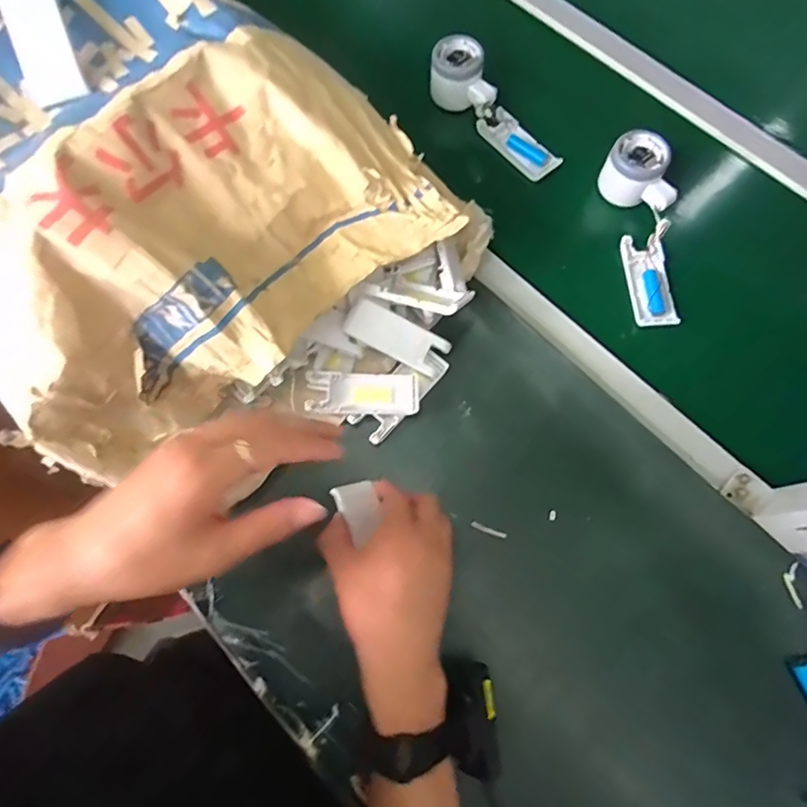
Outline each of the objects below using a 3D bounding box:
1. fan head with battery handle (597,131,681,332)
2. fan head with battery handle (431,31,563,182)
[{"bbox_3d":[0.250,-0.181,0.522,0.061,0.043,0.205,0,84,-1],"label":"fan head with battery handle"},{"bbox_3d":[0.101,-0.340,0.574,0.058,0.050,0.183,-41,90,-13],"label":"fan head with battery handle"}]

